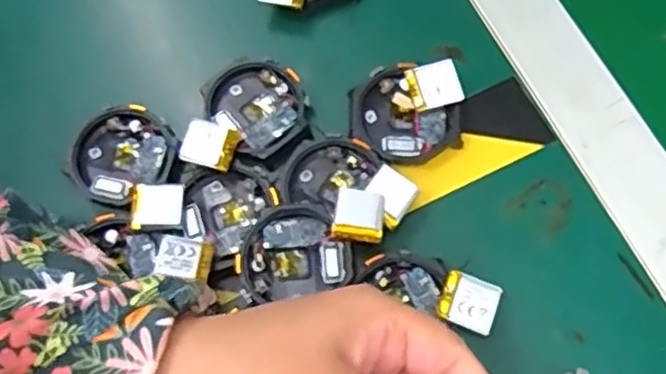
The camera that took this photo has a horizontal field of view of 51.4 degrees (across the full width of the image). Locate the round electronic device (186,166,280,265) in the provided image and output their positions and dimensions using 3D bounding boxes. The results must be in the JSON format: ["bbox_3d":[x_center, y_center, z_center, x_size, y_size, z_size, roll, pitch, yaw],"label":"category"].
[{"bbox_3d":[-0.049,0.009,0.320,0.042,0.016,0.040,-1,71,2],"label":"round electronic device"}]

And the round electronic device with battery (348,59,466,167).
[{"bbox_3d":[0.035,-0.035,0.330,0.053,0.017,0.048,2,71,3],"label":"round electronic device with battery"}]

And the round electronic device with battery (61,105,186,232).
[{"bbox_3d":[-0.093,-0.011,0.328,0.068,0.012,0.047,34,76,13],"label":"round electronic device with battery"}]

